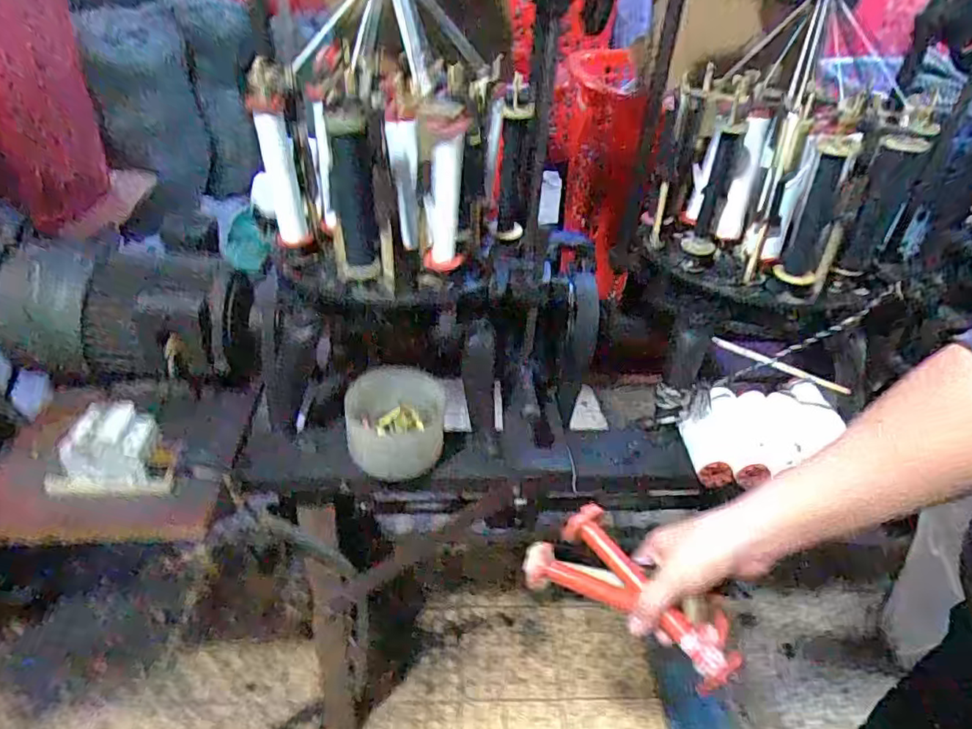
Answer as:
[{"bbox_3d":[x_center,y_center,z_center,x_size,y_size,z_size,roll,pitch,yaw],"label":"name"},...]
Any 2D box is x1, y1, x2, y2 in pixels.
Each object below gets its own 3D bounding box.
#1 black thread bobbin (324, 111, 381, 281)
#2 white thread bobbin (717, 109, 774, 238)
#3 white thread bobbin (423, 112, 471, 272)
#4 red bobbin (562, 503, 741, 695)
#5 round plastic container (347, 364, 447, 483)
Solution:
[{"bbox_3d":[-0.137,-0.169,0.592,0.040,0.159,0.046,-10,38,-19],"label":"black thread bobbin"},{"bbox_3d":[0.309,-0.223,0.687,0.033,0.145,0.027,20,38,21],"label":"white thread bobbin"},{"bbox_3d":[-0.038,-0.173,0.606,0.049,0.158,0.048,-1,36,-7],"label":"white thread bobbin"},{"bbox_3d":[0.125,0.180,0.457,0.029,0.033,0.157,-24,55,-32],"label":"red bobbin"},{"bbox_3d":[-0.109,0.068,0.706,0.114,0.089,0.100,-3,36,-10],"label":"round plastic container"}]

